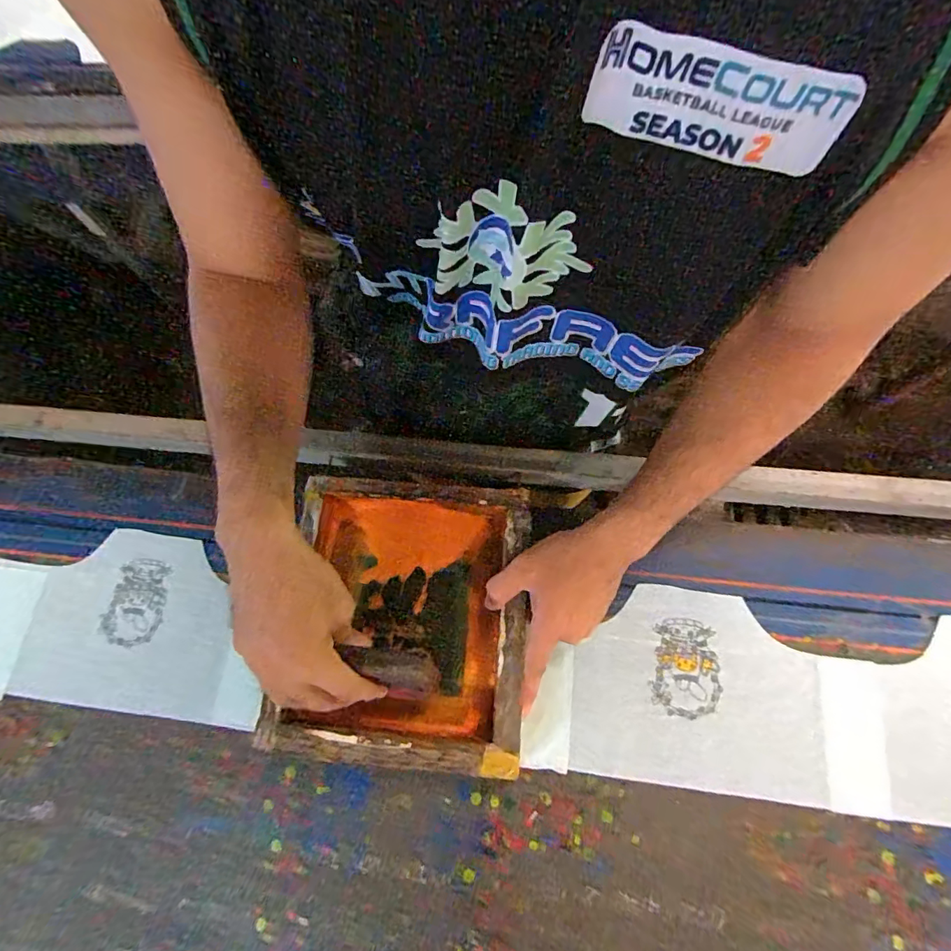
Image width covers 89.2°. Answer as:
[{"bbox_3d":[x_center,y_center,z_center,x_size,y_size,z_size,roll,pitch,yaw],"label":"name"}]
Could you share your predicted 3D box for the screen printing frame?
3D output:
[{"bbox_3d":[-0.066,0.129,0.451,0.218,0.052,0.242,3,73,3],"label":"screen printing frame"}]

